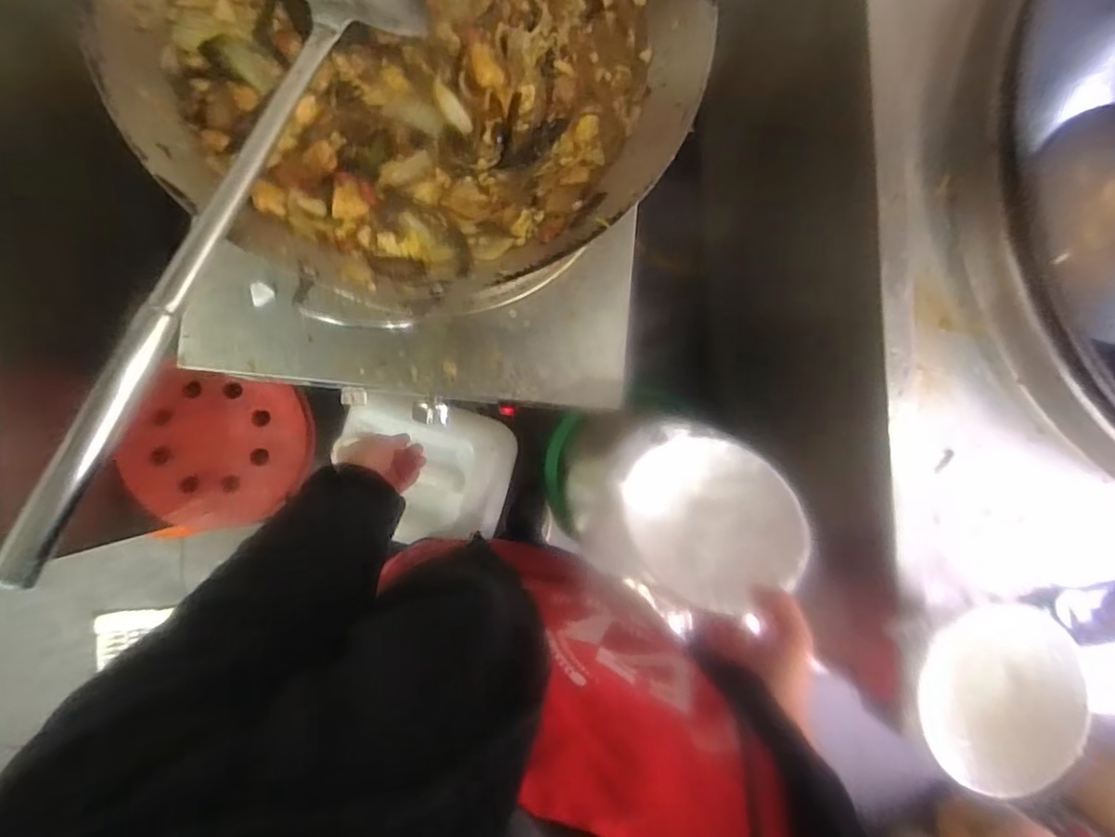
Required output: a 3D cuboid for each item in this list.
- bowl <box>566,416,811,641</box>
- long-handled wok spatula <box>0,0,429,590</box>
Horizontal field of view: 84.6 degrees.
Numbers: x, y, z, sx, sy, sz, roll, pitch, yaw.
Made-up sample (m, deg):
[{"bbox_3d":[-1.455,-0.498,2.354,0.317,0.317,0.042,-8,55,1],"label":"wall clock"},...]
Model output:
[{"bbox_3d":[0.122,0.100,0.574,0.199,0.085,0.187,6,55,-13],"label":"bowl"},{"bbox_3d":[-0.250,-0.145,0.472,0.105,0.049,0.548,22,73,-6],"label":"long-handled wok spatula"}]

